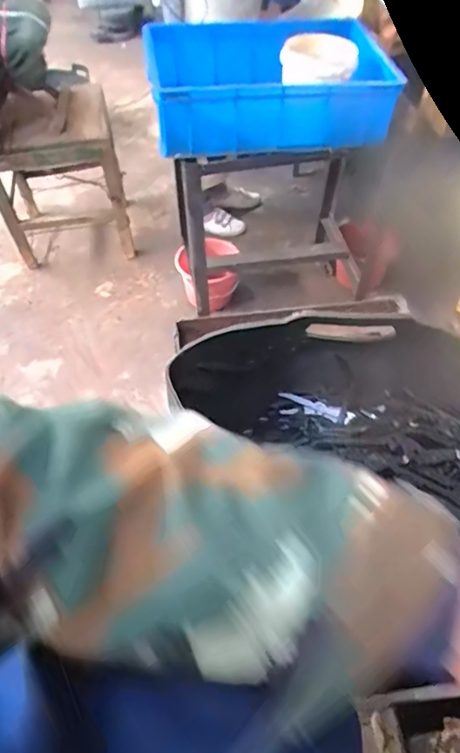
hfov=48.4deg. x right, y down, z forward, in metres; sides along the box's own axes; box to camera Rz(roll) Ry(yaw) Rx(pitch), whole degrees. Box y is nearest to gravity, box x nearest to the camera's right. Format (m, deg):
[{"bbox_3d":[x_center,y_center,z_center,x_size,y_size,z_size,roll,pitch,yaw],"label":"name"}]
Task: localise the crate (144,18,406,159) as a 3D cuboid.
[{"bbox_3d":[0.079,-0.670,1.160,0.491,0.157,0.361,-8,52,-6],"label":"crate"}]

